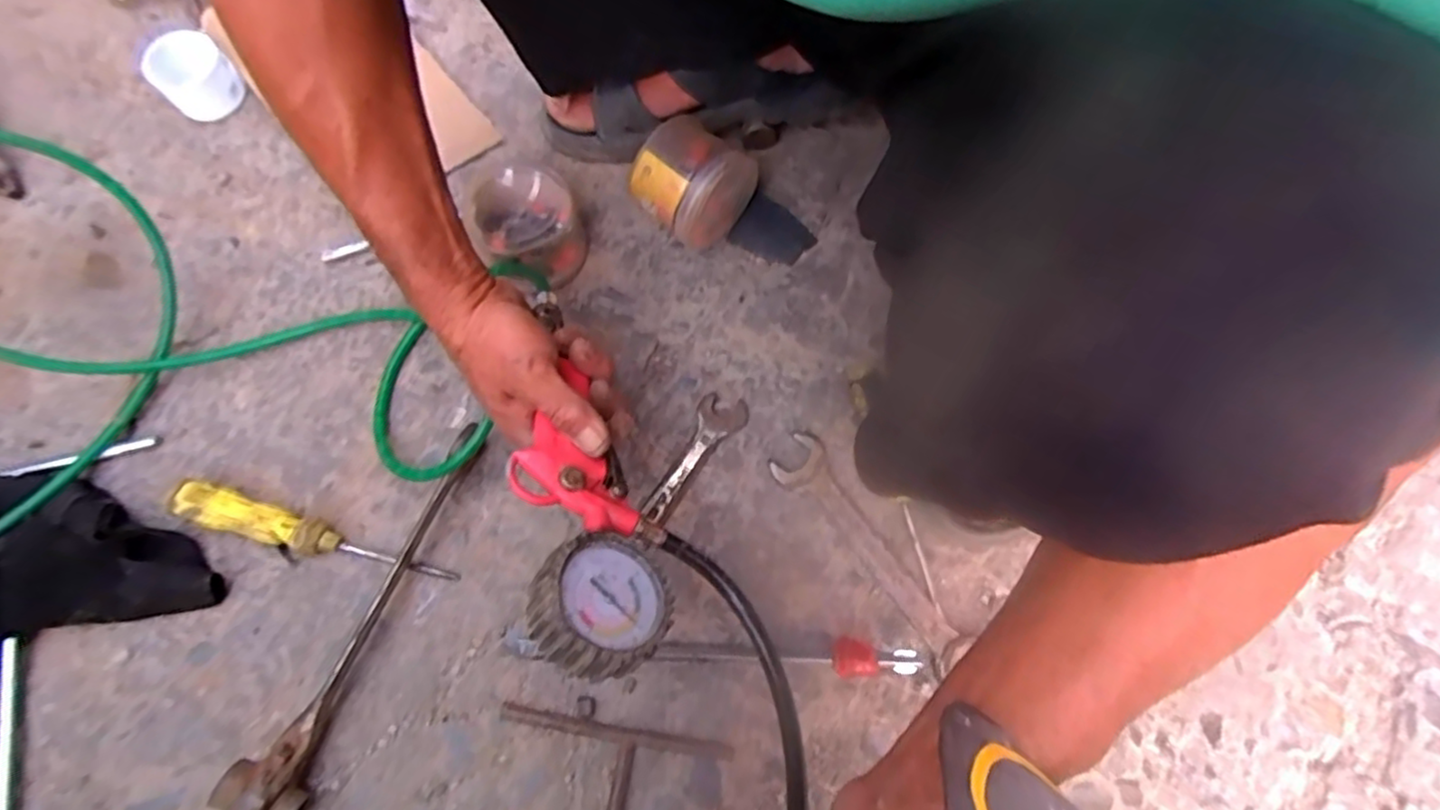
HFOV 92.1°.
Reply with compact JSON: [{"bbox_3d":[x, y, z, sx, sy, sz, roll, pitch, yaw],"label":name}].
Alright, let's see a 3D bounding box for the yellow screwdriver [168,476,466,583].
[{"bbox_3d":[-0.286,0.093,0.489,0.196,0.030,0.026,16,72,3],"label":"yellow screwdriver"}]

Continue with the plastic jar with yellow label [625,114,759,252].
[{"bbox_3d":[-0.022,-0.177,0.559,0.073,0.090,0.086,40,75,11],"label":"plastic jar with yellow label"}]

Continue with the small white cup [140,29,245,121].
[{"bbox_3d":[-0.448,-0.279,0.596,0.058,0.048,0.059,41,75,11],"label":"small white cup"}]

